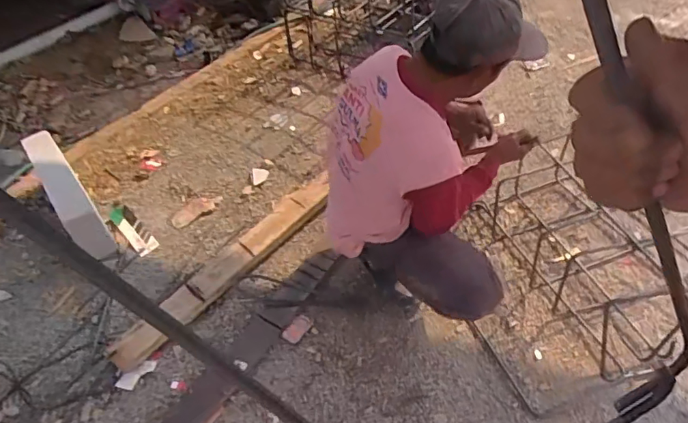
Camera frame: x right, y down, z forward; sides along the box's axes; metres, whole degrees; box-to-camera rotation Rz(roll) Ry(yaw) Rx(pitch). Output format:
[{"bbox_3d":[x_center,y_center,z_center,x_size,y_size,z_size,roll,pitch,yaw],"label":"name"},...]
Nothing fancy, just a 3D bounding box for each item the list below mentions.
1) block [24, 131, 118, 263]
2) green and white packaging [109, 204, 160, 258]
[{"bbox_3d":[-0.910,-0.059,1.708,0.098,0.214,0.490,-32,47,-21],"label":"block"},{"bbox_3d":[-0.721,0.056,1.762,0.068,0.019,0.240,-36,53,-25],"label":"green and white packaging"}]

